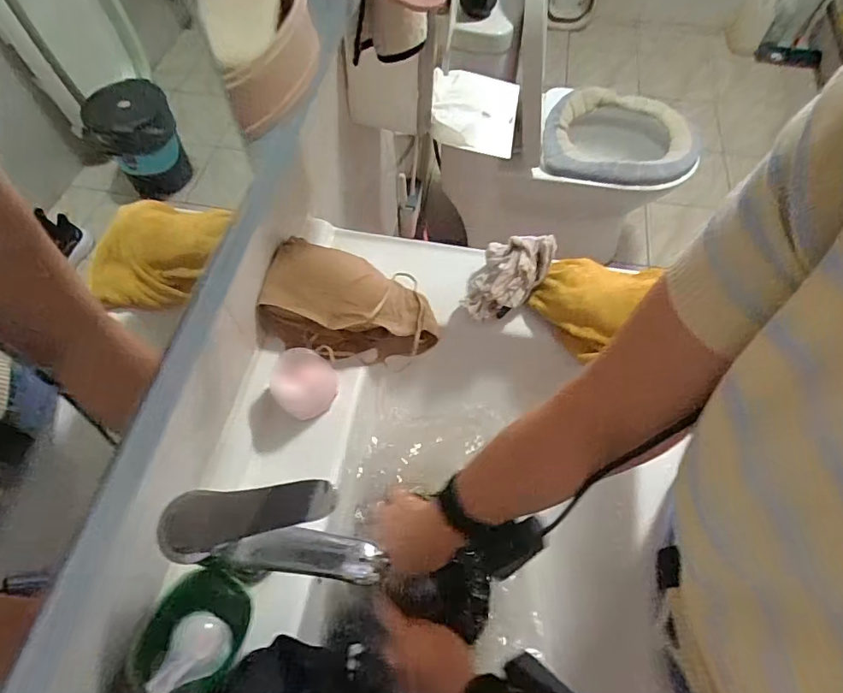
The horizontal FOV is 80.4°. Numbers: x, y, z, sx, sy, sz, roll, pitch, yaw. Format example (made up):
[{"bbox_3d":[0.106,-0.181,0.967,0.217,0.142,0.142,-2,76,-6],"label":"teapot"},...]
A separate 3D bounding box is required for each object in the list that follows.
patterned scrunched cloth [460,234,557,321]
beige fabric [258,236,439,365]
[{"bbox_3d":[0.101,-0.081,0.582,0.084,0.052,0.107,19,62,10],"label":"patterned scrunched cloth"},{"bbox_3d":[-0.076,-0.047,0.573,0.192,0.092,0.119,8,61,4],"label":"beige fabric"}]

